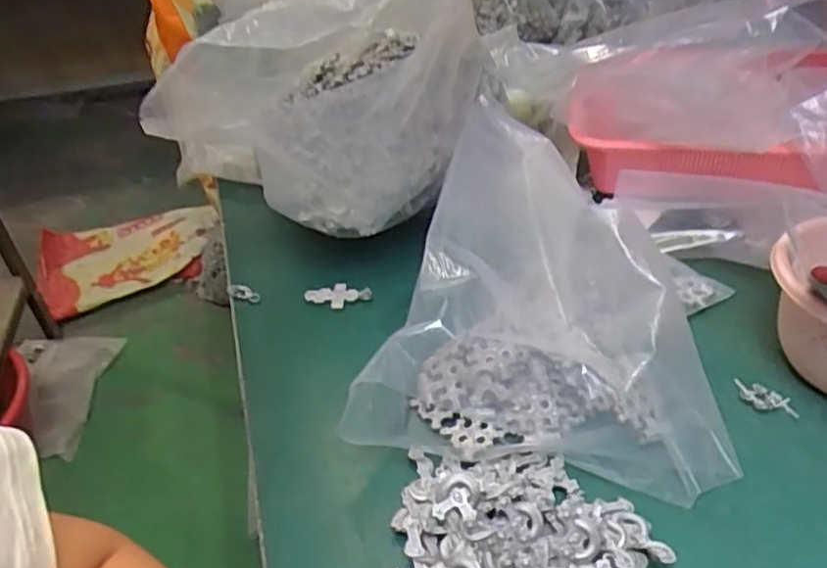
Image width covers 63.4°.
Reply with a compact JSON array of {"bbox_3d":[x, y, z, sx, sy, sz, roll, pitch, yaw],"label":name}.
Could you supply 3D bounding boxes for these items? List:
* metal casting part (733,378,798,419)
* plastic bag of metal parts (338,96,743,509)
[{"bbox_3d":[0.251,0.082,0.479,0.044,0.007,0.022,23,43,31],"label":"metal casting part"},{"bbox_3d":[0.094,-0.004,0.516,0.243,0.127,0.300,1,36,7],"label":"plastic bag of metal parts"}]

